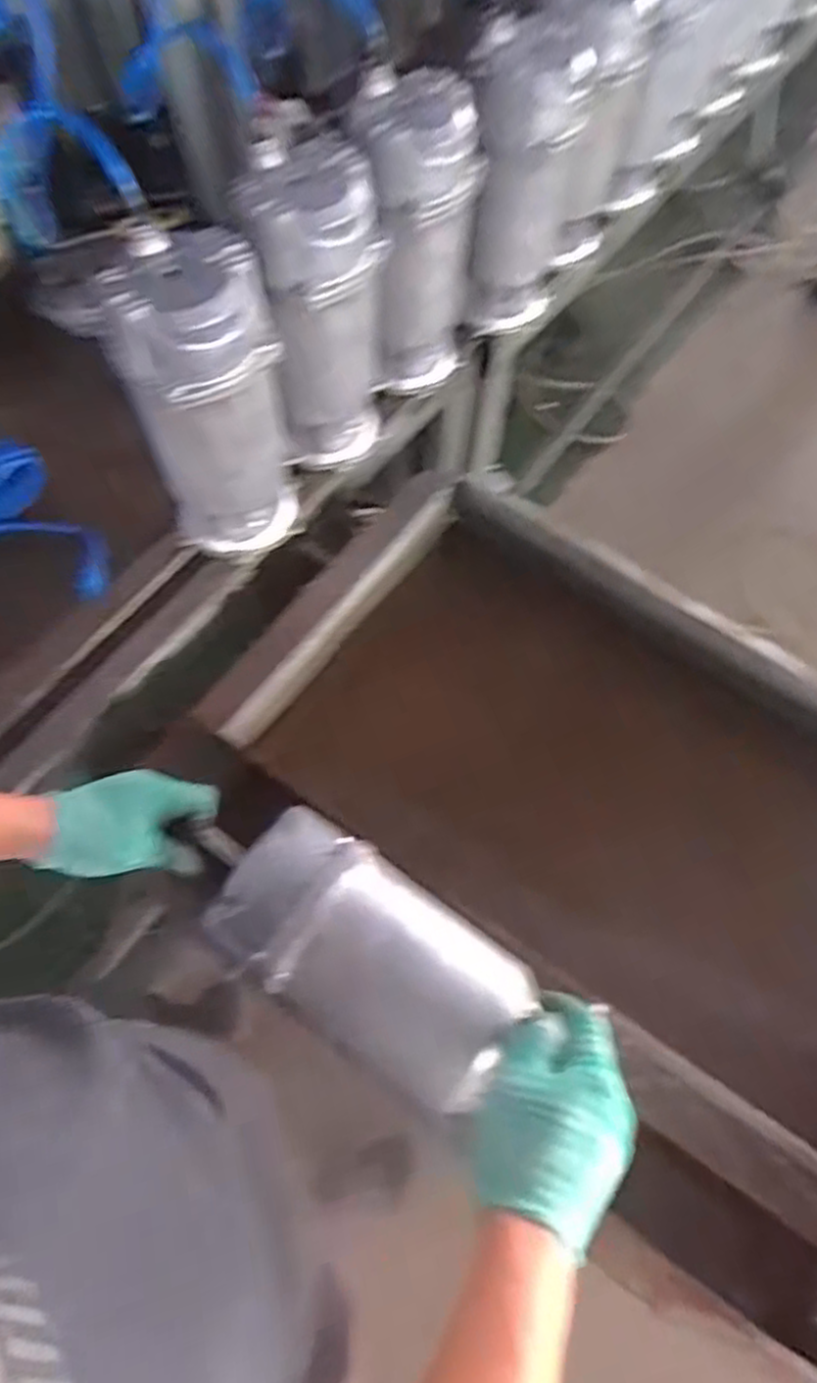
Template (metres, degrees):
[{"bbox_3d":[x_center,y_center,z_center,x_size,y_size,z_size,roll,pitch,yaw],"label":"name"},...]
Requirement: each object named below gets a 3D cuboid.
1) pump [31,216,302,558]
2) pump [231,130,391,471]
[{"bbox_3d":[-0.192,-0.266,0.734,0.139,0.299,0.122,-5,64,-5],"label":"pump"},{"bbox_3d":[-0.093,-0.383,0.791,0.128,0.291,0.128,-5,64,-5],"label":"pump"}]

